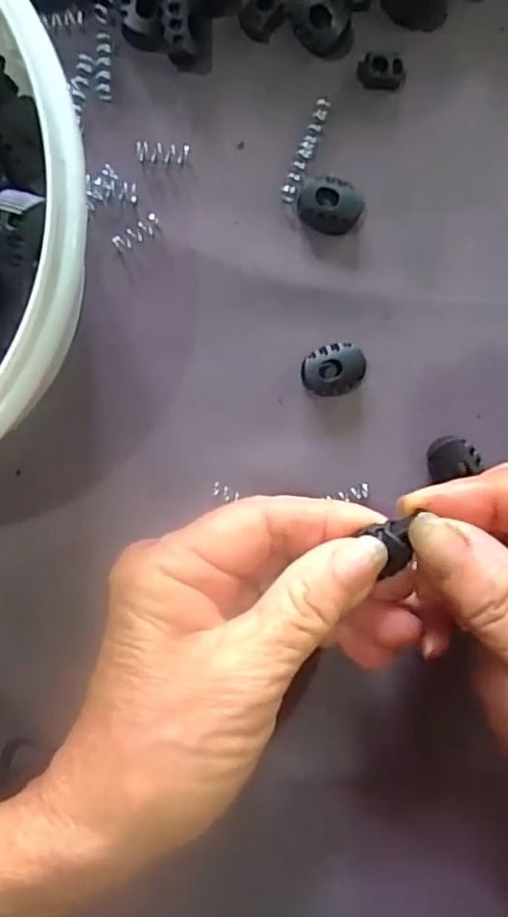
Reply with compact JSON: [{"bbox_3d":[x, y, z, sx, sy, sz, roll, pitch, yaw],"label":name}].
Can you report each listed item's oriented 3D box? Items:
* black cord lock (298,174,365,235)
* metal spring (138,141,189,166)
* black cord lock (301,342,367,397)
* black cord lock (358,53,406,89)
[{"bbox_3d":[0.026,-0.089,0.216,0.022,0.009,0.020,4,93,-6],"label":"black cord lock"},{"bbox_3d":[-0.031,-0.105,0.214,0.018,0.004,0.007,3,94,-6],"label":"metal spring"},{"bbox_3d":[0.028,-0.031,0.221,0.022,0.010,0.018,-16,95,-4],"label":"black cord lock"},{"bbox_3d":[0.044,-0.133,0.216,0.016,0.008,0.008,3,94,-6],"label":"black cord lock"}]

